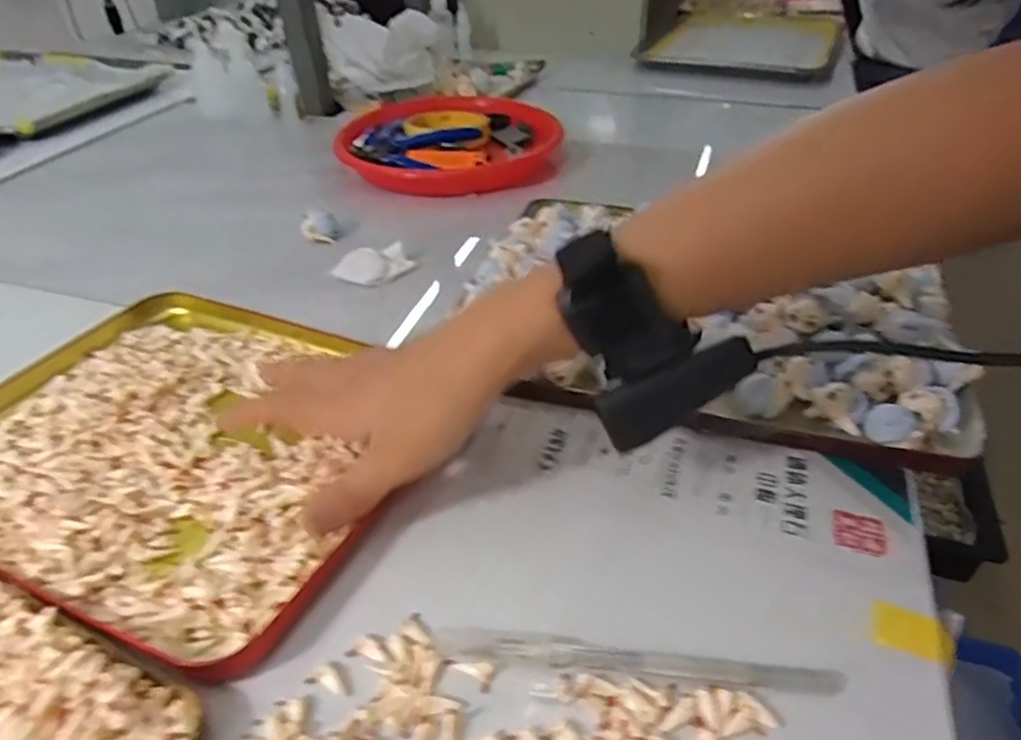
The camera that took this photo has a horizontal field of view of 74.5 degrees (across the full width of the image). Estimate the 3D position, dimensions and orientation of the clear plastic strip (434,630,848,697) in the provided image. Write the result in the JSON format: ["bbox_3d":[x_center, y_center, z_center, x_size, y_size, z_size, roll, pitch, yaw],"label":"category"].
[{"bbox_3d":[0.049,0.113,0.262,0.154,0.010,0.013,4,39,6],"label":"clear plastic strip"}]

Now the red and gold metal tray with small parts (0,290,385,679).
[{"bbox_3d":[-0.180,0.031,0.367,0.254,0.015,0.203,17,42,20],"label":"red and gold metal tray with small parts"}]

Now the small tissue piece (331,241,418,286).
[{"bbox_3d":[-0.101,-0.080,0.500,0.038,0.009,0.053,29,47,31],"label":"small tissue piece"}]

